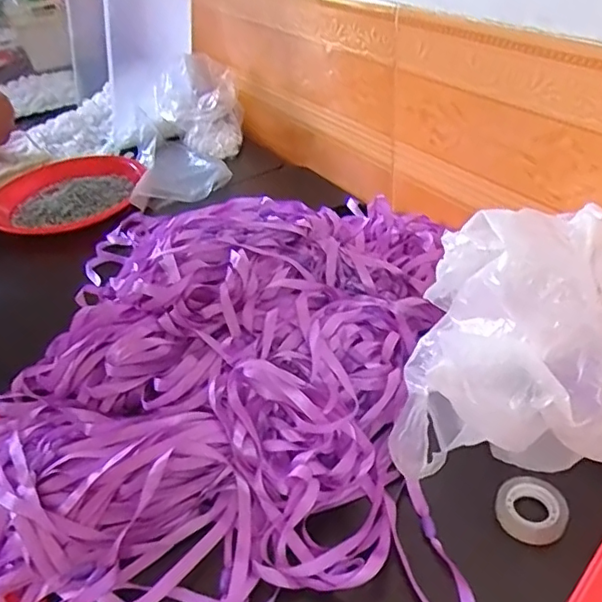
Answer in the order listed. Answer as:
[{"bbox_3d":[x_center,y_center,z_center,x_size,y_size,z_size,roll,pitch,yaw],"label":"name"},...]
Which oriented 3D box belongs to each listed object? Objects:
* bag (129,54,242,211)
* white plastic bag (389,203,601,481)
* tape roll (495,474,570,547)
[{"bbox_3d":[-0.182,-0.261,0.916,0.150,0.110,0.297,-1,38,7],"label":"bag"},{"bbox_3d":[0.184,0.035,0.394,0.248,0.179,0.140,-15,38,-11],"label":"white plastic bag"},{"bbox_3d":[0.166,0.150,0.422,0.047,0.019,0.042,13,42,24],"label":"tape roll"}]

